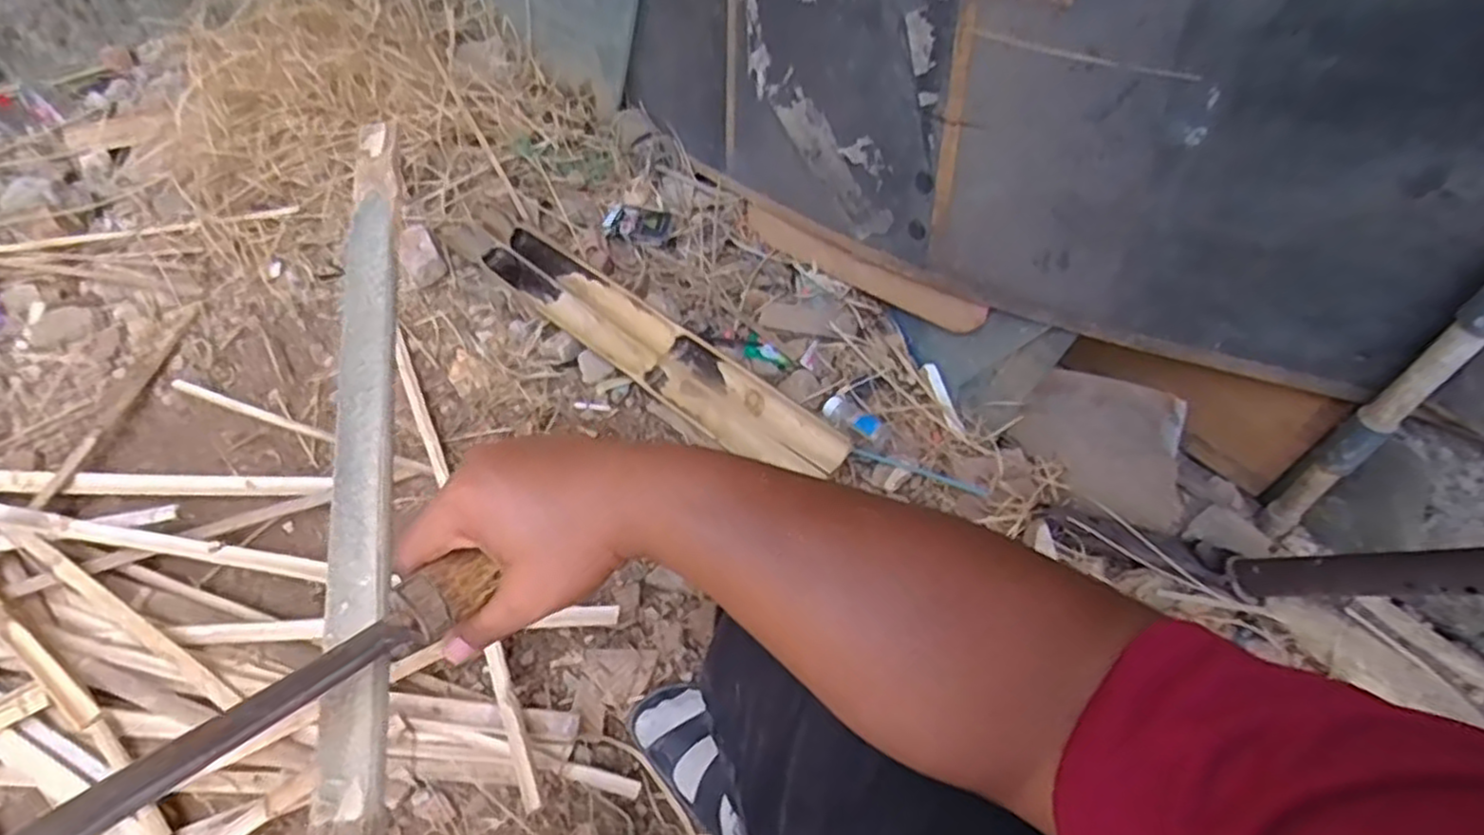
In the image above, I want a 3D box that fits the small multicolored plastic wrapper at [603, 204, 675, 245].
[{"bbox_3d":[-0.162,-0.301,1.165,0.101,0.017,0.066,6,57,5],"label":"small multicolored plastic wrapper"}]

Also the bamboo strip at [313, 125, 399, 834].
[{"bbox_3d":[-0.177,0.111,0.339,0.031,0.012,0.623,-8,66,-4],"label":"bamboo strip"}]

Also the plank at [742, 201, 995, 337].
[{"bbox_3d":[0.152,-0.215,1.046,0.022,0.074,0.422,-37,50,-21],"label":"plank"}]

